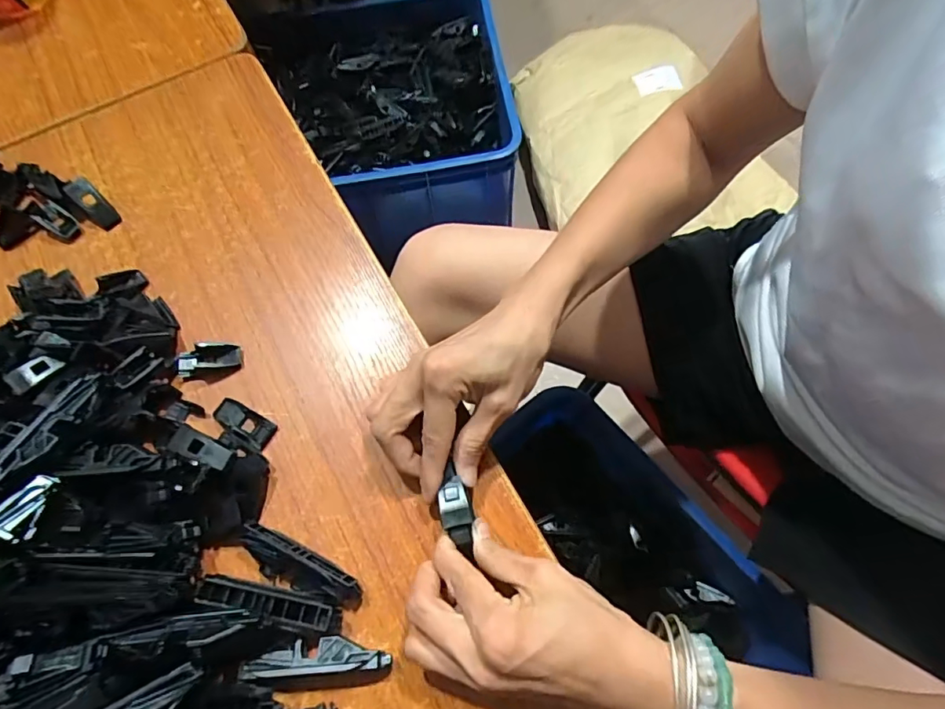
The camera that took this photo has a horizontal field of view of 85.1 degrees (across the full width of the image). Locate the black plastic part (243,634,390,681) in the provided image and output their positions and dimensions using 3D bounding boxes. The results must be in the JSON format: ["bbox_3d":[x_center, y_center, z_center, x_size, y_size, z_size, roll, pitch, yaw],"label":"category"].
[{"bbox_3d":[-0.084,0.162,0.278,0.076,0.020,0.016,-5,68,1],"label":"black plastic part"}]

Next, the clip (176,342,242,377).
[{"bbox_3d":[-0.179,0.002,0.348,0.043,0.012,0.018,-10,68,-1],"label":"clip"}]

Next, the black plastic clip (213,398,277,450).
[{"bbox_3d":[-0.149,0.045,0.334,0.043,0.006,0.019,26,72,12],"label":"black plastic clip"}]

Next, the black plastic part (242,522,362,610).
[{"bbox_3d":[-0.098,0.123,0.296,0.076,0.016,0.021,23,71,11],"label":"black plastic part"}]

